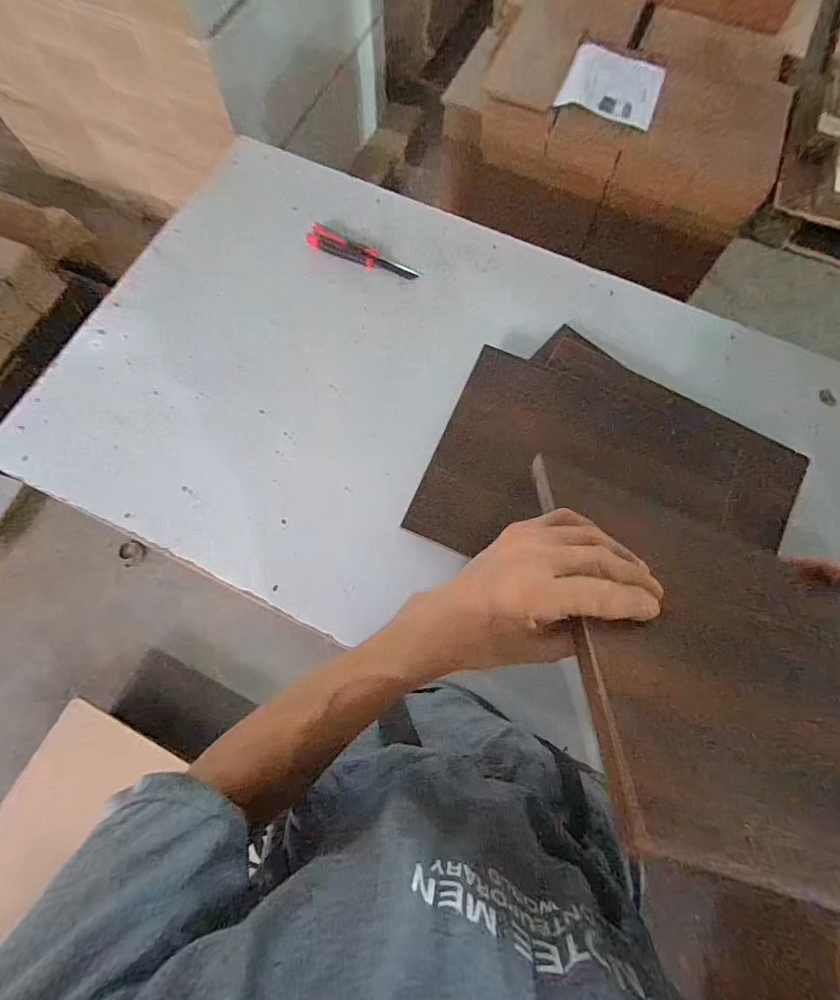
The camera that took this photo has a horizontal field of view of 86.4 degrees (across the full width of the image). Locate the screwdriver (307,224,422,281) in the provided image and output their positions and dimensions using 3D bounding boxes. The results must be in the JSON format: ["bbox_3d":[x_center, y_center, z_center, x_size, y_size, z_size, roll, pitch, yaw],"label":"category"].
[{"bbox_3d":[-0.095,-0.404,0.733,0.188,0.023,0.037,25,74,6],"label":"screwdriver"}]

